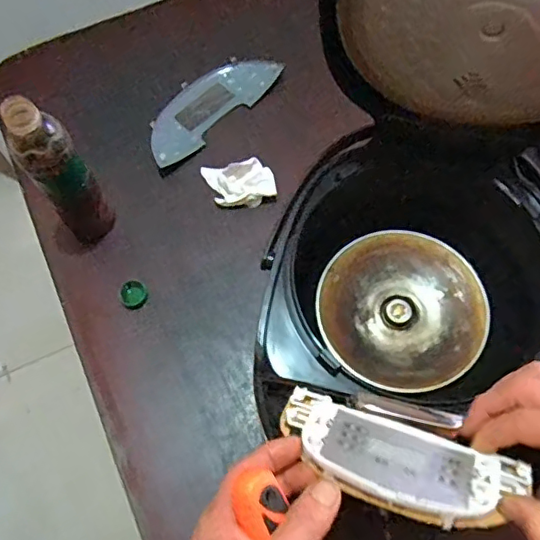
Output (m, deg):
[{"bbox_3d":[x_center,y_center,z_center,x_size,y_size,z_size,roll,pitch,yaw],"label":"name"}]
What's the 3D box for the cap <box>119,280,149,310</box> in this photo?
[{"bbox_3d":[-0.161,0.029,0.667,0.032,0.010,0.034,0,67,1],"label":"cap"}]

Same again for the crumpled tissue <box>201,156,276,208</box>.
[{"bbox_3d":[-0.041,-0.108,0.709,0.097,0.047,0.050,4,67,3],"label":"crumpled tissue"}]

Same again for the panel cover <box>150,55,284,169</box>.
[{"bbox_3d":[-0.085,-0.224,0.769,0.211,0.025,0.076,-42,72,-15],"label":"panel cover"}]

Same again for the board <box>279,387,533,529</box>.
[{"bbox_3d":[0.083,0.128,0.377,0.162,0.017,0.063,16,35,19],"label":"board"}]

